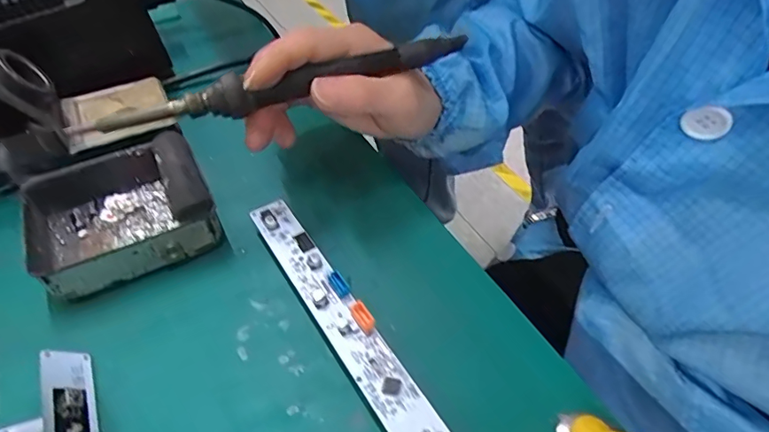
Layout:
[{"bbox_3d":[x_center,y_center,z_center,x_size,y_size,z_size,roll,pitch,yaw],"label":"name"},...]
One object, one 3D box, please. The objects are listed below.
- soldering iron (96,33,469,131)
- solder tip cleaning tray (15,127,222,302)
[{"bbox_3d":[-0.046,-0.071,0.265,0.190,0.018,0.013,-19,48,-14],"label":"soldering iron"},{"bbox_3d":[-0.149,-0.003,0.283,0.096,0.038,0.081,-21,49,-19],"label":"solder tip cleaning tray"}]

